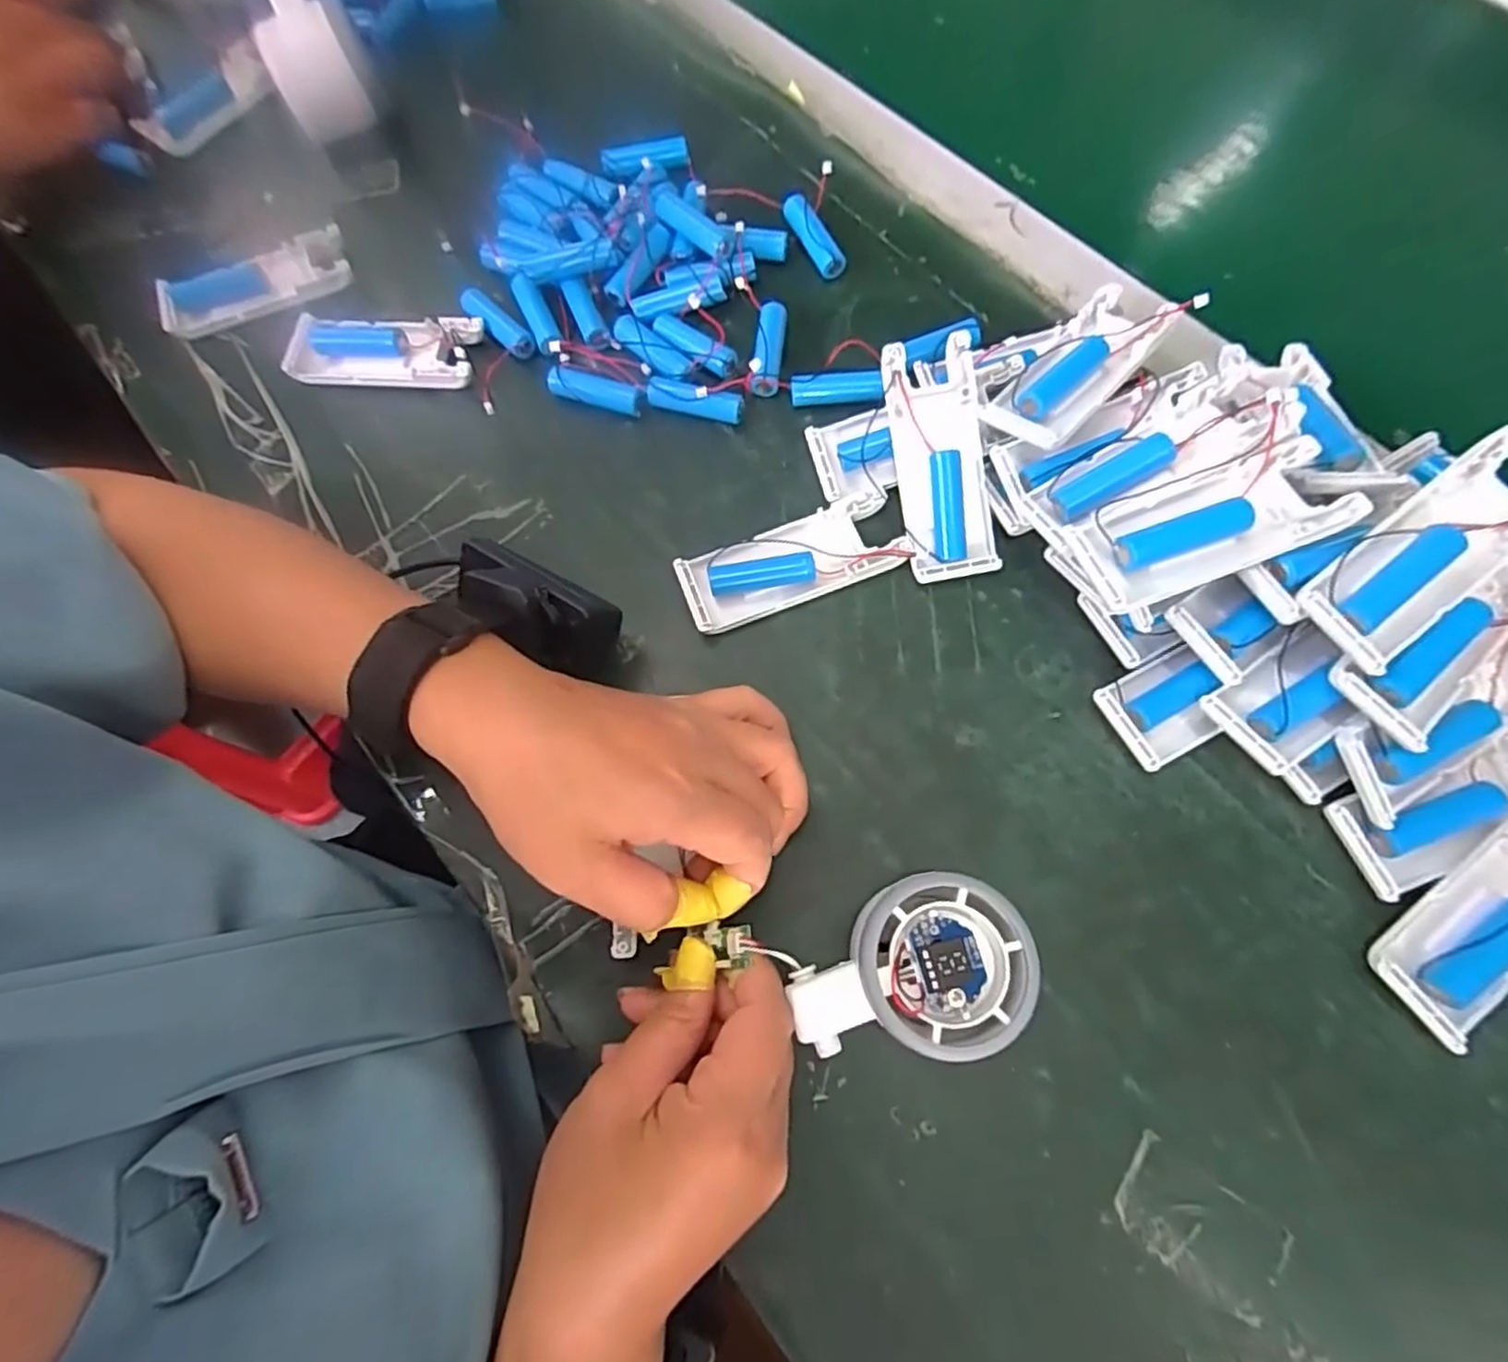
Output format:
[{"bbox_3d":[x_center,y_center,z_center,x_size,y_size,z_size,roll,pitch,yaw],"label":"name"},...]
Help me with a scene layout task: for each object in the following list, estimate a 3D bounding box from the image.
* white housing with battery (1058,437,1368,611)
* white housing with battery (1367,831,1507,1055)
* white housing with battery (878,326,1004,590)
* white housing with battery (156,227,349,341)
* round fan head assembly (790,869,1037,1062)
[{"bbox_3d":[0.175,-0.061,0.280,0.101,0.017,0.043,-21,72,-2],"label":"white housing with battery"},{"bbox_3d":[0.280,0.087,0.269,0.103,0.016,0.038,-39,74,-8],"label":"white housing with battery"},{"bbox_3d":[0.085,-0.099,0.329,0.042,0.015,0.103,-12,100,-3],"label":"white housing with battery"},{"bbox_3d":[-0.285,-0.228,0.413,0.105,0.013,0.041,-21,72,-2],"label":"white housing with battery"},{"bbox_3d":[0.055,0.103,0.265,0.081,0.049,0.060,-6,72,3],"label":"round fan head assembly"}]

